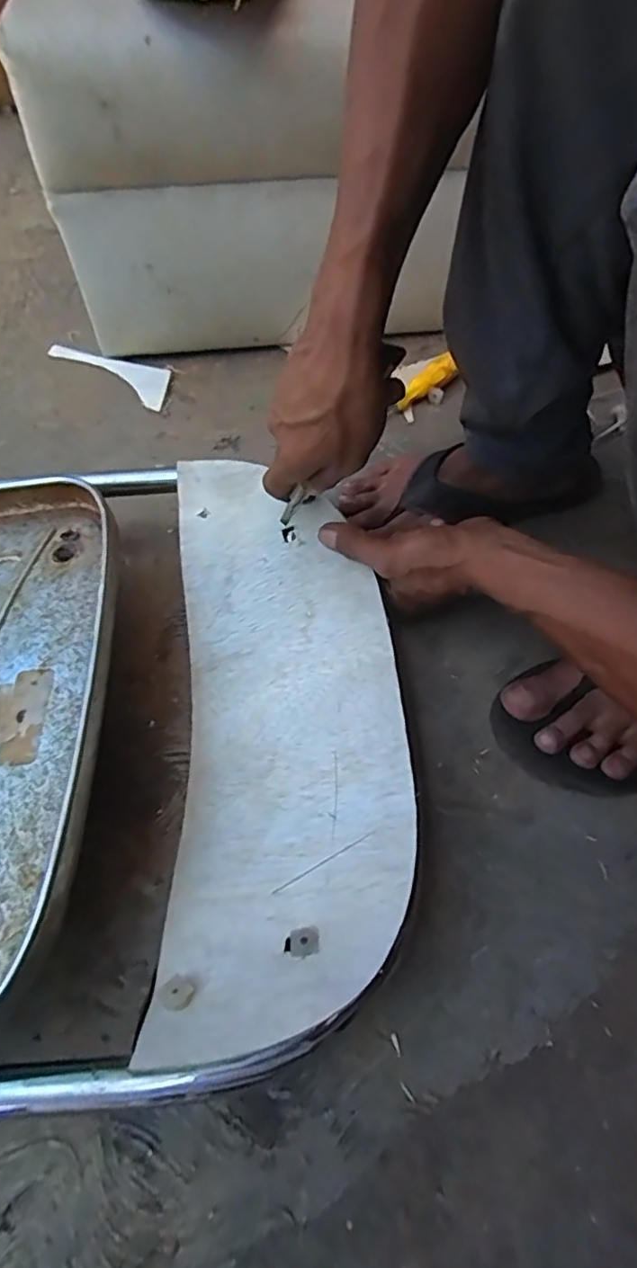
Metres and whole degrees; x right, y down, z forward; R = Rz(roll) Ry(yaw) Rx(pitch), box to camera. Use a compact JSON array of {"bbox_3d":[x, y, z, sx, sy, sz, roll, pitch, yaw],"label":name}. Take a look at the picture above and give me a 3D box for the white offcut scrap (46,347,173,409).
[{"bbox_3d":[-0.234,-0.310,0.699,0.165,0.008,0.055,32,63,16],"label":"white offcut scrap"}]

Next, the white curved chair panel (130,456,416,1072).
[{"bbox_3d":[-0.019,0.050,0.421,0.155,0.072,0.390,-4,58,-4],"label":"white curved chair panel"}]

